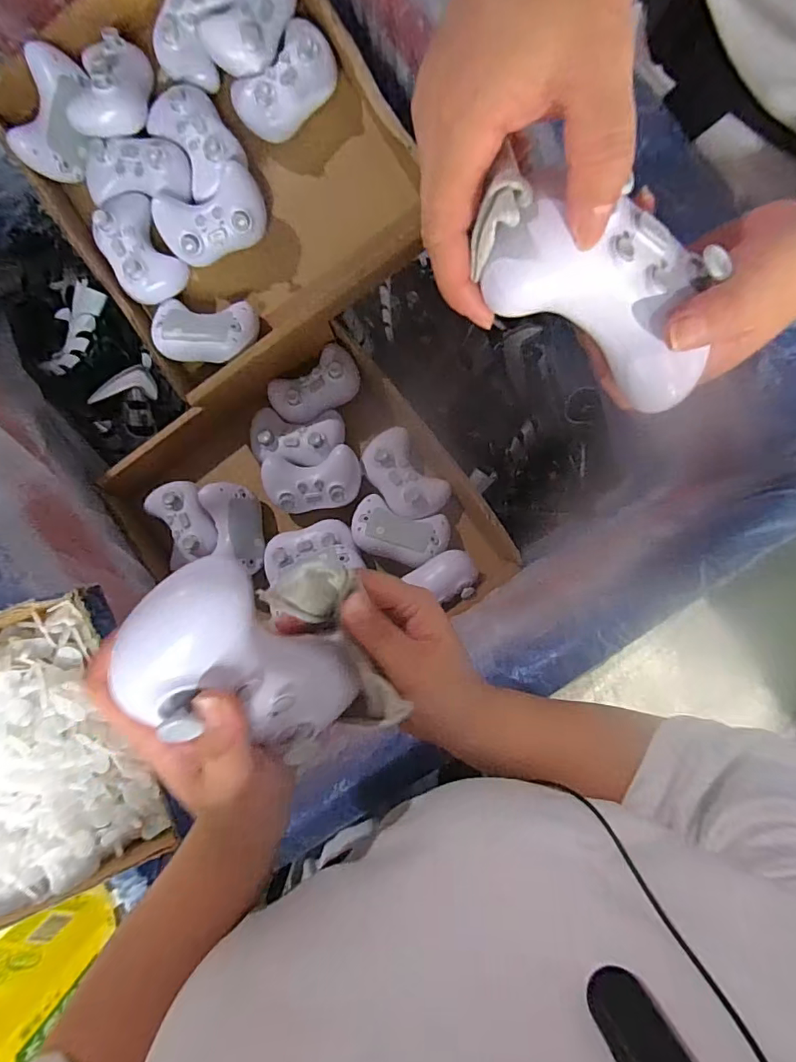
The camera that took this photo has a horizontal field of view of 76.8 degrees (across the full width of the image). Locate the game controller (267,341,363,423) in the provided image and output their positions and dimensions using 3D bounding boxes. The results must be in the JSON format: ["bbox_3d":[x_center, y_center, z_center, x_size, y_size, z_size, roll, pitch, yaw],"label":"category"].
[{"bbox_3d":[-0.101,-0.175,0.614,0.110,0.040,0.068,-35,66,3],"label":"game controller"}]

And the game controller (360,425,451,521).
[{"bbox_3d":[0.006,-0.065,0.586,0.067,0.034,0.112,-38,89,5],"label":"game controller"}]

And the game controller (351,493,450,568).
[{"bbox_3d":[0.000,0.003,0.580,0.108,0.038,0.070,15,65,7],"label":"game controller"}]

